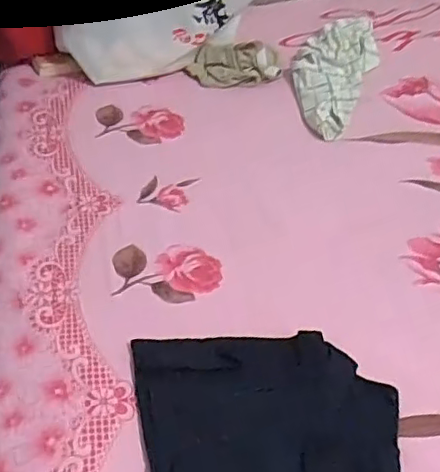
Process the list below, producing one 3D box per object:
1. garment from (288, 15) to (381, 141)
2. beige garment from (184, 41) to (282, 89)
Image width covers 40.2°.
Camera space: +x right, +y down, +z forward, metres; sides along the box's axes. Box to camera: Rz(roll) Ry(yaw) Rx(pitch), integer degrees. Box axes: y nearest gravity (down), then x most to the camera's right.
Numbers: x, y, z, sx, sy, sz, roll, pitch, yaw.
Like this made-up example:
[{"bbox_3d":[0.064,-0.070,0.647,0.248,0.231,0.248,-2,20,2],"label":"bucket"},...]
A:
[{"bbox_3d":[0.185,-0.277,0.996,0.122,0.041,0.304,18,48,12],"label":"garment"},{"bbox_3d":[0.023,-0.279,0.974,0.147,0.048,0.078,3,47,-2],"label":"beige garment"}]

